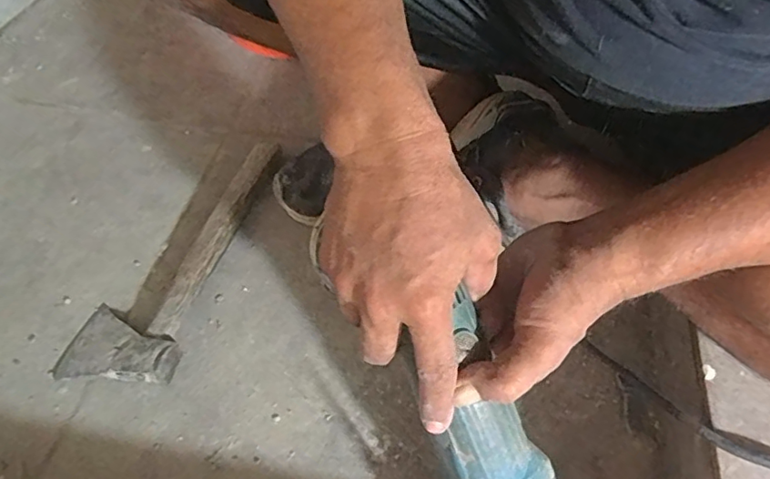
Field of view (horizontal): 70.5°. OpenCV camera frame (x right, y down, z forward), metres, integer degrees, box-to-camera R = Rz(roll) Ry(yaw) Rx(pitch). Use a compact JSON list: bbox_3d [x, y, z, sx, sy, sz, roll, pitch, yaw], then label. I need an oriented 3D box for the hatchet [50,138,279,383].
[{"bbox_3d":[-0.217,0.002,0.580,0.114,0.029,0.312,10,53,7],"label":"hatchet"}]

